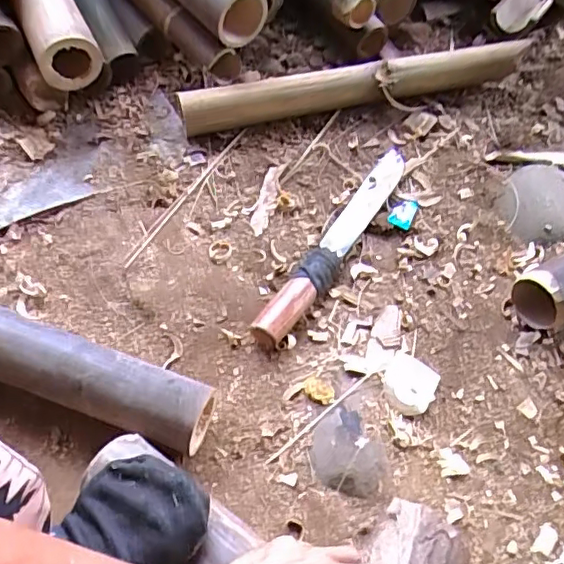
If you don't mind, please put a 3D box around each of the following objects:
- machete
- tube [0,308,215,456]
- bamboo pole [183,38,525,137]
[{"bbox_3d":[0.071,-0.059,0.691,0.041,0.029,0.349,27,57,16],"label":"machete"},{"bbox_3d":[-0.211,0.085,0.545,0.289,0.072,0.064,18,55,10],"label":"tube"},{"bbox_3d":[0.113,-0.279,0.827,0.516,0.059,0.057,-14,56,-13],"label":"bamboo pole"}]

